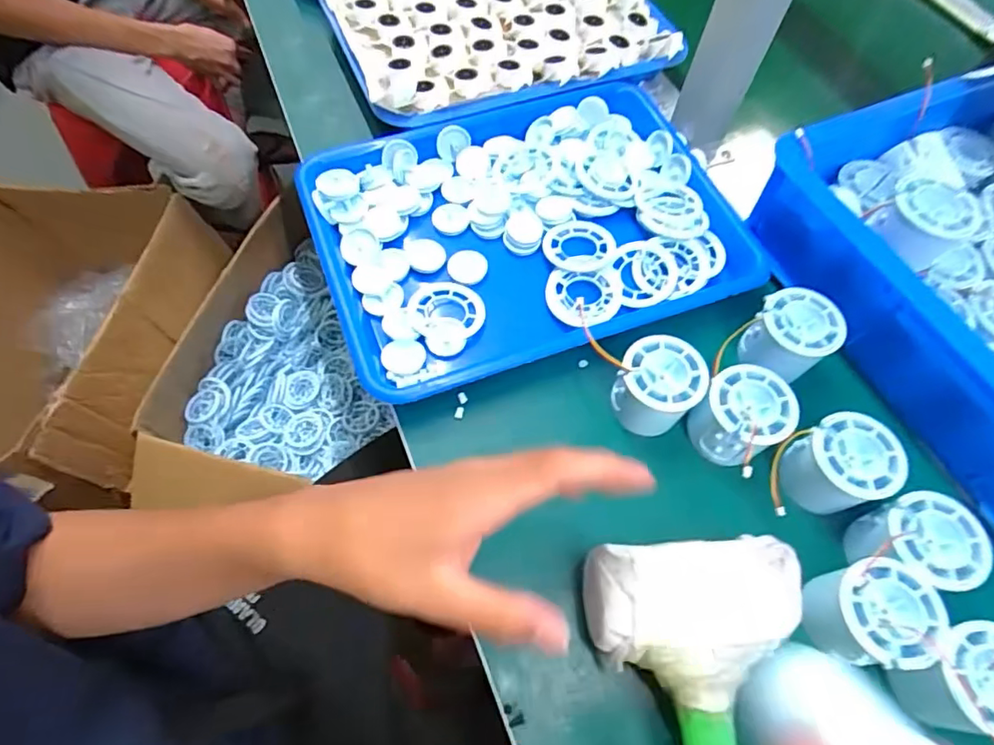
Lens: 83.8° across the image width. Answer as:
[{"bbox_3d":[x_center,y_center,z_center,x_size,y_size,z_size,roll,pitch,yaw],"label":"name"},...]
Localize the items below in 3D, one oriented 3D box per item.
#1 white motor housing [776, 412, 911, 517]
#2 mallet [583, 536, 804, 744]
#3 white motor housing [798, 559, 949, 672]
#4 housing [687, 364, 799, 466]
[{"bbox_3d":[0.224,0.063,0.367,0.056,0.057,0.052,1,62,-2],"label":"white motor housing"},{"bbox_3d":[0.120,0.246,0.256,0.116,0.073,0.331,-3,62,-4],"label":"mallet"},{"bbox_3d":[0.216,0.142,0.324,0.055,0.050,0.054,6,62,1],"label":"white motor housing"},{"bbox_3d":[0.165,0.031,0.378,0.055,0.056,0.053,1,62,-2],"label":"housing"}]

